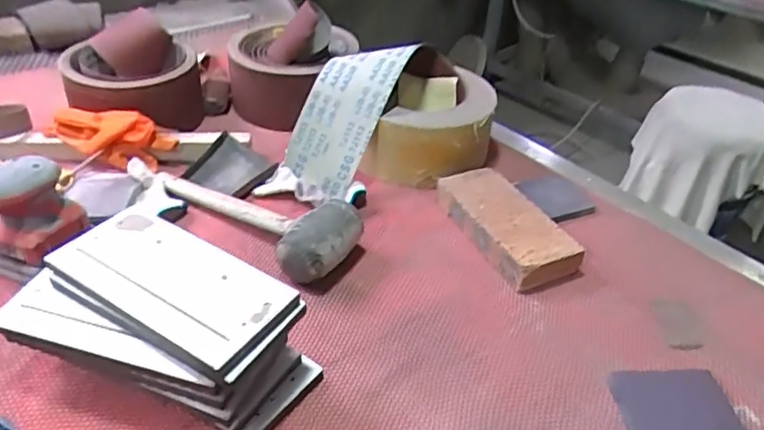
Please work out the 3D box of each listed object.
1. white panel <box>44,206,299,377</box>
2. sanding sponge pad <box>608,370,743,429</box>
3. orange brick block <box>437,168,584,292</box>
[{"bbox_3d":[-0.217,0.067,0.597,0.246,0.023,0.117,23,40,24],"label":"white panel"},{"bbox_3d":[0.320,0.214,0.632,0.127,0.011,0.105,1,38,-4],"label":"sanding sponge pad"},{"bbox_3d":[0.180,0.012,0.858,0.112,0.044,0.234,-12,40,-20],"label":"orange brick block"}]

